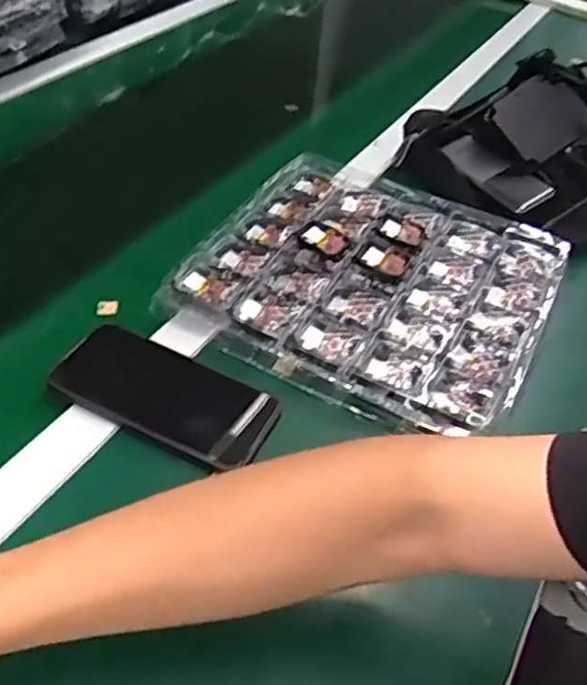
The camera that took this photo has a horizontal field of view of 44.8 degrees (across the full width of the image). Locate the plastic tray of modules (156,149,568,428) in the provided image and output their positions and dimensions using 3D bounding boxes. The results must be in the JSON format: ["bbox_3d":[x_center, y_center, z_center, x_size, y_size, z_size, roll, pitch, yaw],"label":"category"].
[{"bbox_3d":[0.066,-0.060,0.616,0.292,0.035,0.257,22,43,17],"label":"plastic tray of modules"}]

